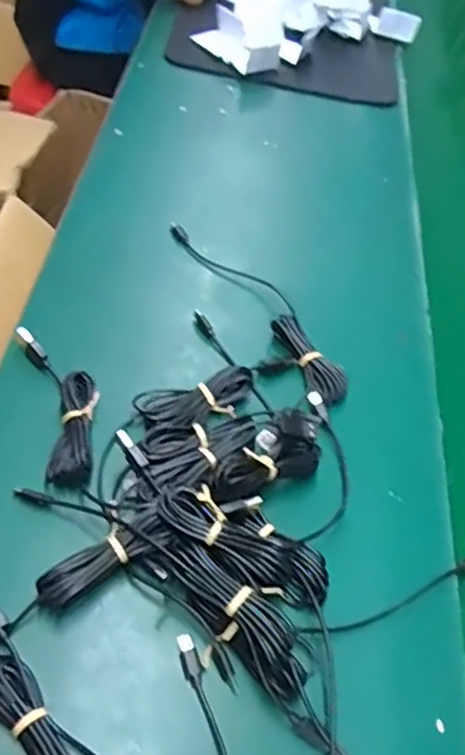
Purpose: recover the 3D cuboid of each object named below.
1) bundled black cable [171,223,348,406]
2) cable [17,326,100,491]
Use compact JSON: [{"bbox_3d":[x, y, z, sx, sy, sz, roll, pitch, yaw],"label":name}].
[{"bbox_3d":[0.025,-0.068,0.577,0.043,0.021,0.232,-25,60,-27],"label":"bundled black cable"},{"bbox_3d":[-0.120,0.014,0.472,0.043,0.016,0.132,-9,54,-17],"label":"cable"}]

